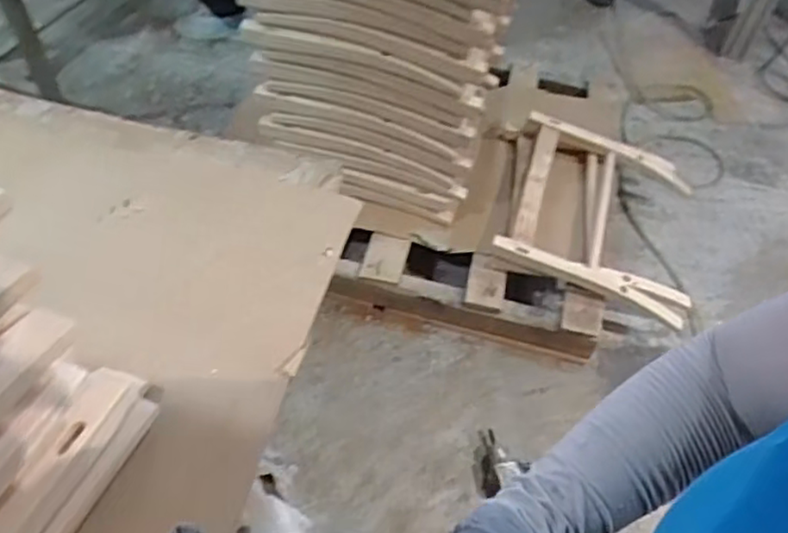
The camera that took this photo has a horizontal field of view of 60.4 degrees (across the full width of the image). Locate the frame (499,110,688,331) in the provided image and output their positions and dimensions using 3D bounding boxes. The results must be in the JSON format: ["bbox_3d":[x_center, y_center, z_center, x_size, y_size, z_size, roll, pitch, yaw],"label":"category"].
[{"bbox_3d":[0.491,-0.121,1.681,0.477,0.164,0.550,25,51,-6],"label":"frame"}]

